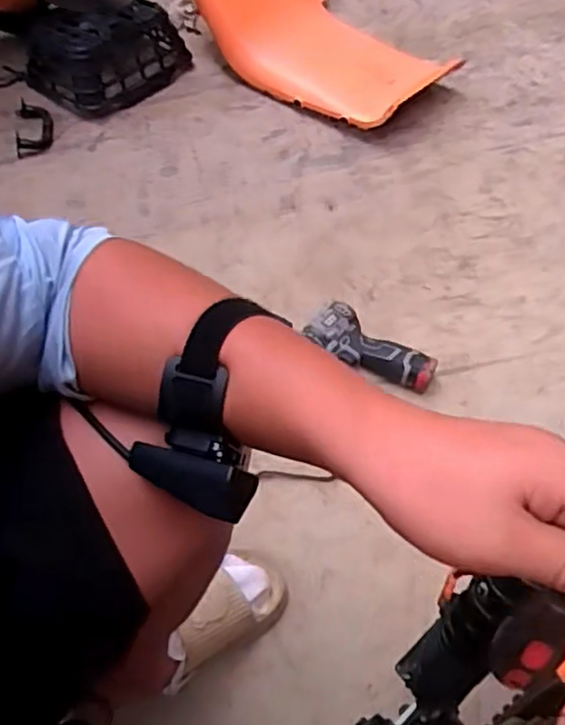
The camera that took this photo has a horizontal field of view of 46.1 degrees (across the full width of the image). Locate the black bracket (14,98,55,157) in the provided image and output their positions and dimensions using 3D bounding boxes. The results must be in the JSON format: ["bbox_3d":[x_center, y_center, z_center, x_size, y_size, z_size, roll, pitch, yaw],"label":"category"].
[{"bbox_3d":[-0.537,-0.514,1.437,0.083,0.020,0.180,-11,55,-7],"label":"black bracket"}]

